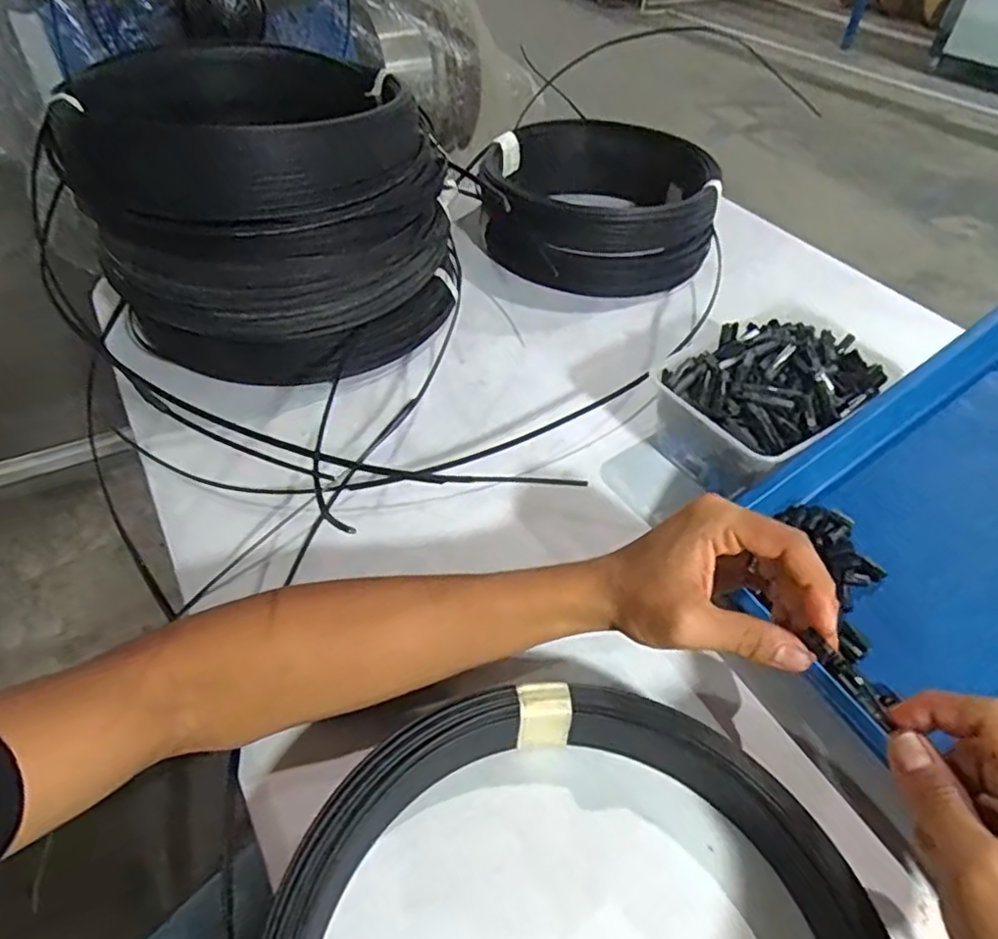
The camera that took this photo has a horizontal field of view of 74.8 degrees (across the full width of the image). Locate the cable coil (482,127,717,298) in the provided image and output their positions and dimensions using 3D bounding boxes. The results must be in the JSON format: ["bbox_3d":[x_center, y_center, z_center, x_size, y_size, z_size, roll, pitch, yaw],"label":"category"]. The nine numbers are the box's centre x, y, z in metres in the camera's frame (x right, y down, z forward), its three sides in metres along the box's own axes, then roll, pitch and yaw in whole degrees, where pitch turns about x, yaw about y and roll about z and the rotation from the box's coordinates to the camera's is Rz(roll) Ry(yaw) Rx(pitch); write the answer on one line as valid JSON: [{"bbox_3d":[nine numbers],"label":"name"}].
[{"bbox_3d":[0.107,-0.303,0.731,0.245,0.086,0.247,2,45,-2],"label":"cable coil"}]

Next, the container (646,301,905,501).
[{"bbox_3d":[0.211,-0.054,0.514,0.175,0.074,0.120,-28,55,-27],"label":"container"}]

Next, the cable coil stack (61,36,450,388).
[{"bbox_3d":[-0.200,-0.239,0.603,0.296,0.203,0.290,-5,46,-8],"label":"cable coil stack"}]

